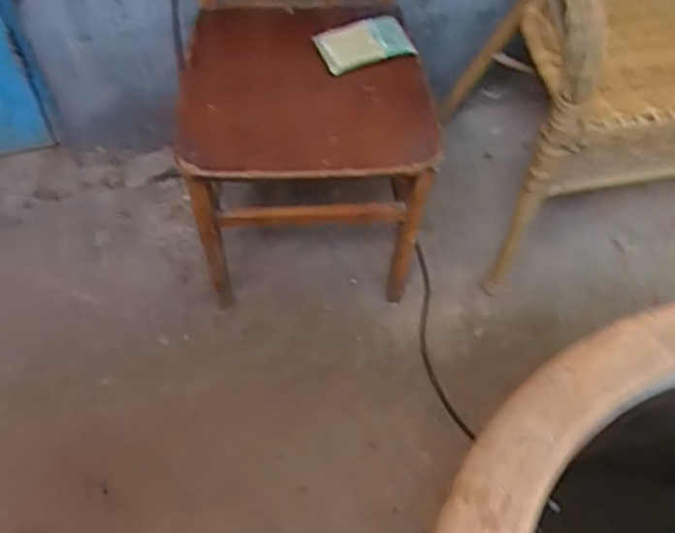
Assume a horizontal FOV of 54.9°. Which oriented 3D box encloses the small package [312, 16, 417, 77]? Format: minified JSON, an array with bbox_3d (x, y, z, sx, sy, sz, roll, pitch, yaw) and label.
[{"bbox_3d":[0.042,-0.354,1.026,0.145,0.017,0.077,-17,77,-8],"label":"small package"}]

